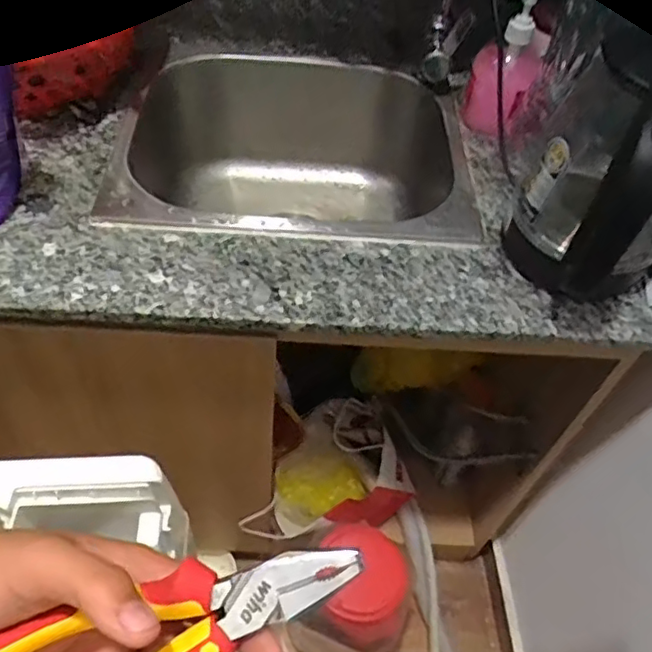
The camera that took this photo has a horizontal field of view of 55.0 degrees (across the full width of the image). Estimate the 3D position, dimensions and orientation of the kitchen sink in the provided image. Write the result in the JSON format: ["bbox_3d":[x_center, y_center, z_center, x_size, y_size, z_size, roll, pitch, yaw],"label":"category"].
[{"bbox_3d":[-0.034,-0.184,0.854,0.430,0.195,0.386,6,51,-1],"label":"kitchen sink"}]

